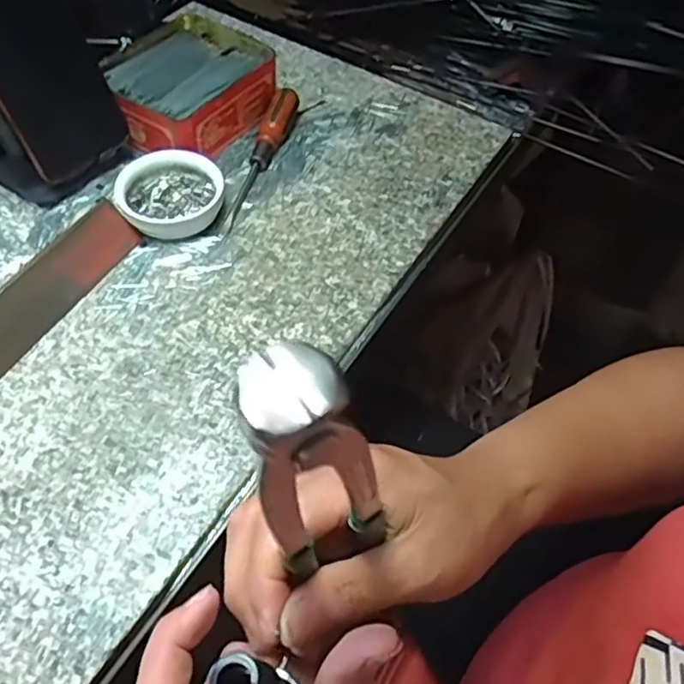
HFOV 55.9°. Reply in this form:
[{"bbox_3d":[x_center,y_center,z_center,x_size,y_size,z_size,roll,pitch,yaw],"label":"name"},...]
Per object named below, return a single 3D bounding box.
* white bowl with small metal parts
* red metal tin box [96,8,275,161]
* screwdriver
[{"bbox_3d":[-0.121,-0.103,0.455,0.071,0.027,0.062,-9,55,-10],"label":"white bowl with small metal parts"},{"bbox_3d":[-0.123,-0.202,0.514,0.108,0.047,0.128,27,57,16],"label":"red metal tin box"},{"bbox_3d":[-0.060,-0.141,0.486,0.025,0.028,0.149,10,54,4],"label":"screwdriver"}]

